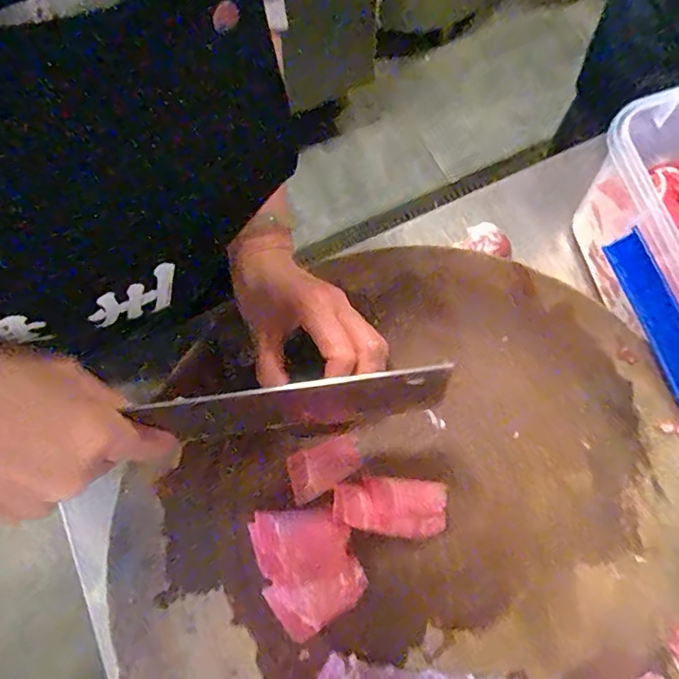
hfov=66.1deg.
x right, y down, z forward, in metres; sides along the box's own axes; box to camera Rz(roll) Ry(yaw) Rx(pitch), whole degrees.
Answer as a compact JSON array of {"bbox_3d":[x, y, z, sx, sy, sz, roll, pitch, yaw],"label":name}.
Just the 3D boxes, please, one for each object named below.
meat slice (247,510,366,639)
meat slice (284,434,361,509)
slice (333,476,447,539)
[{"bbox_3d":[-0.021,0.151,0.351,0.063,0.026,0.079,-19,71,-6],"label":"meat slice"},{"bbox_3d":[-0.013,0.091,0.376,0.052,0.008,0.032,-27,72,-8],"label":"meat slice"},{"bbox_3d":[0.034,0.114,0.359,0.074,0.026,0.036,5,71,3],"label":"slice"}]

